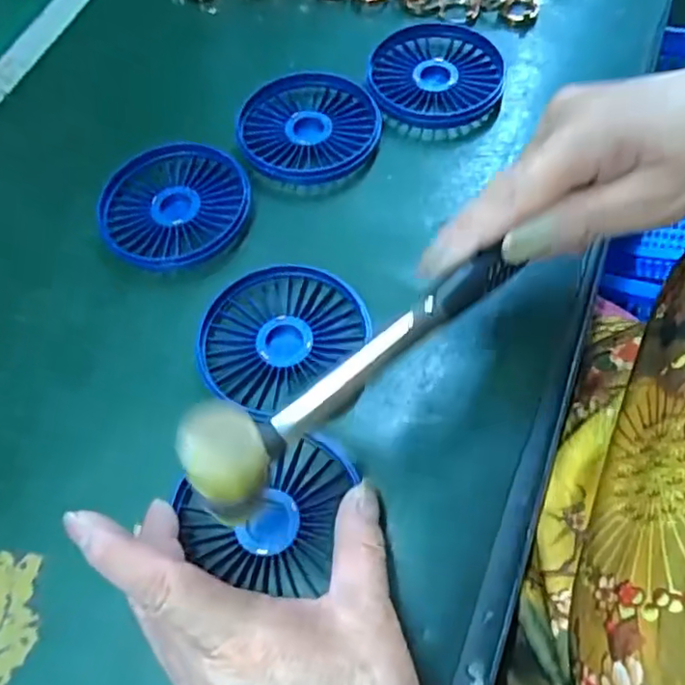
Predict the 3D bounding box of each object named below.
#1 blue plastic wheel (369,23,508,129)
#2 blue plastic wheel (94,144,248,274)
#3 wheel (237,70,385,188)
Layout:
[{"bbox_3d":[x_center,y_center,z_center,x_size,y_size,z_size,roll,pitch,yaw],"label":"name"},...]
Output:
[{"bbox_3d":[0.059,-0.171,0.395,0.081,0.013,0.085,-1,65,1],"label":"blue plastic wheel"},{"bbox_3d":[-0.098,-0.080,0.355,0.086,0.008,0.084,-1,65,1],"label":"blue plastic wheel"},{"bbox_3d":[-0.020,-0.131,0.377,0.084,0.015,0.085,-1,65,1],"label":"wheel"}]

